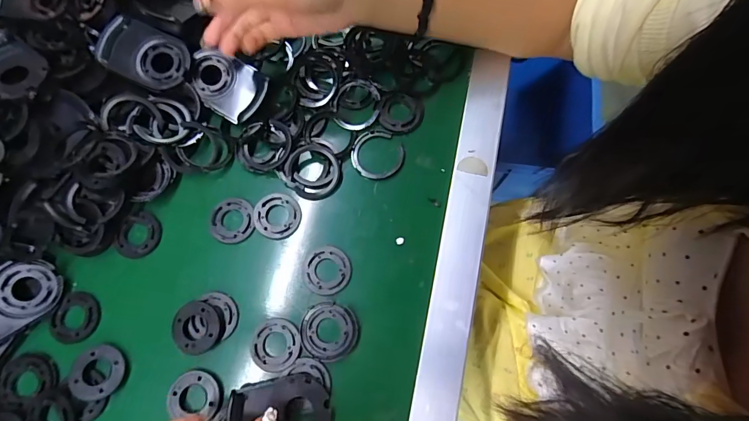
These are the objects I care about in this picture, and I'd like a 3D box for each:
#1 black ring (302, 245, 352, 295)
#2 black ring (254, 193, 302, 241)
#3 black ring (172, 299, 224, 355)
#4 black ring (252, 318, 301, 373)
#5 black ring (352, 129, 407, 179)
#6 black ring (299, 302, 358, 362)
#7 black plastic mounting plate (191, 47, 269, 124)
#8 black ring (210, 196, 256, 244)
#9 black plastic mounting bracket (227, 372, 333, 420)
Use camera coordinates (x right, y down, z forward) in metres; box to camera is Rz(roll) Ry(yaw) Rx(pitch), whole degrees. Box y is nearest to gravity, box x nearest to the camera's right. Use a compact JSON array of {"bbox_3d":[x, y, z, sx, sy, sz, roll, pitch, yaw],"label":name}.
[{"bbox_3d":[-0.044,0.054,0.357,0.044,0.004,0.043,0,75,2],"label":"black ring"},{"bbox_3d":[-0.093,0.005,0.373,0.044,0.004,0.044,0,75,2],"label":"black ring"},{"bbox_3d":[-0.156,0.103,0.345,0.046,0.007,0.043,0,75,2],"label":"black ring"},{"bbox_3d":[-0.087,0.118,0.343,0.043,0.007,0.043,0,75,2],"label":"black ring"},{"bbox_3d":[0.002,-0.055,0.387,0.049,0.004,0.052,0,75,2],"label":"black ring"},{"bbox_3d":[-0.040,0.106,0.343,0.049,0.004,0.048,0,75,2],"label":"black ring"},{"bbox_3d":[-0.150,-0.128,0.394,0.079,0.018,0.056,29,78,9],"label":"black plastic mounting plate"},{"bbox_3d":[-0.136,0.009,0.372,0.040,0.004,0.044,0,75,2],"label":"black ring"},{"bbox_3d":[-0.076,0.168,0.317,0.079,0.016,0.059,-11,76,-3],"label":"black plastic mounting bracket"}]

